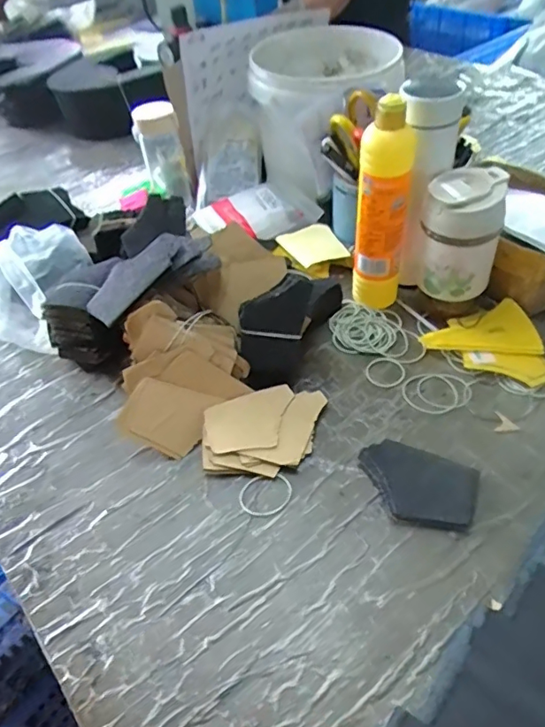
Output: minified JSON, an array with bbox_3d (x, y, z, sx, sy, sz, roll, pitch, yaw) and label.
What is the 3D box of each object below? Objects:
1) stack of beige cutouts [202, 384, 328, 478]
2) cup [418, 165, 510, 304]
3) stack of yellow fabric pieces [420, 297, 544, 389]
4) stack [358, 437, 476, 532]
[{"bbox_3d":[-0.009,0.066,0.518,0.115,0.026,0.094,-1,46,5],"label":"stack of beige cutouts"},{"bbox_3d":[0.204,-0.126,0.573,0.078,0.146,0.076,16,50,20],"label":"cup"},{"bbox_3d":[0.239,-0.015,0.568,0.116,0.028,0.106,-17,47,-11],"label":"stack of yellow fabric pieces"},{"bbox_3d":[0.127,0.106,0.465,0.103,0.015,0.069,18,50,21],"label":"stack"}]

